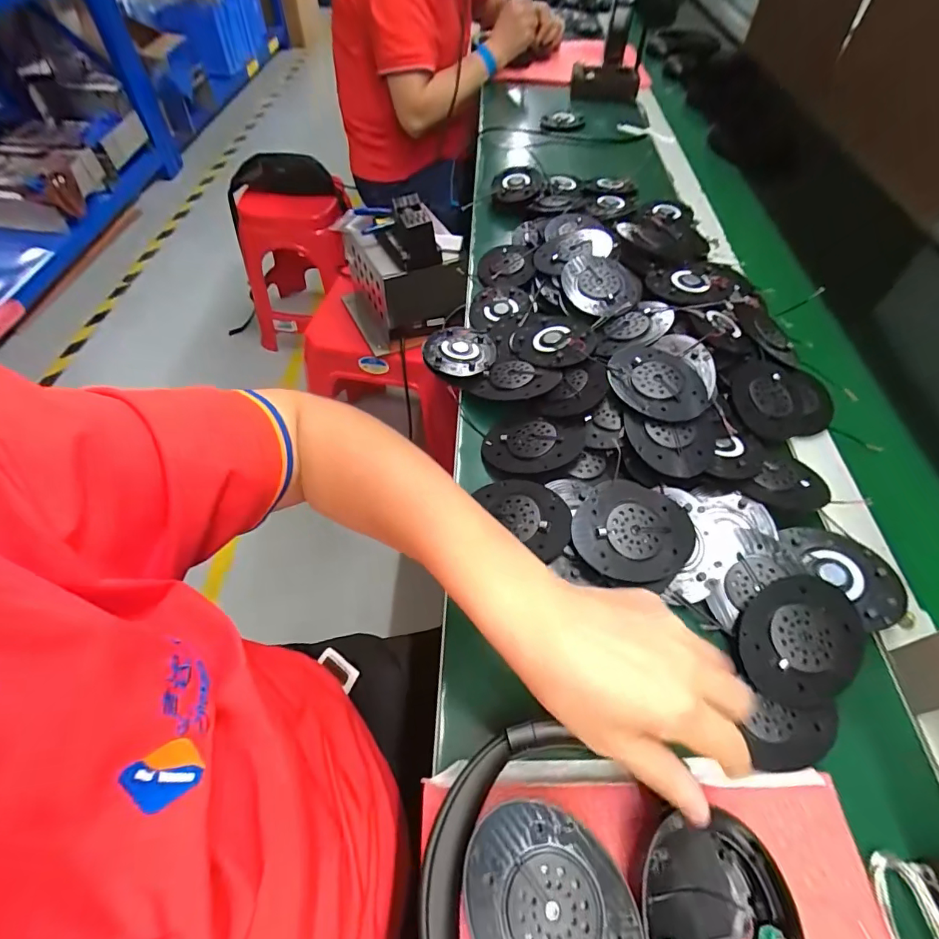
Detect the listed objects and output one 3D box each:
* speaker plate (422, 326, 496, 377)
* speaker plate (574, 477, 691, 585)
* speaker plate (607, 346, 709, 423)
[{"bbox_3d":[-0.008,-0.120,0.475,0.065,0.014,0.074,12,55,6],"label":"speaker plate"},{"bbox_3d":[0.119,0.044,0.347,0.076,0.011,0.077,1,55,-2],"label":"speaker plate"},{"bbox_3d":[0.155,-0.074,0.405,0.075,0.009,0.084,-17,55,-3],"label":"speaker plate"}]

